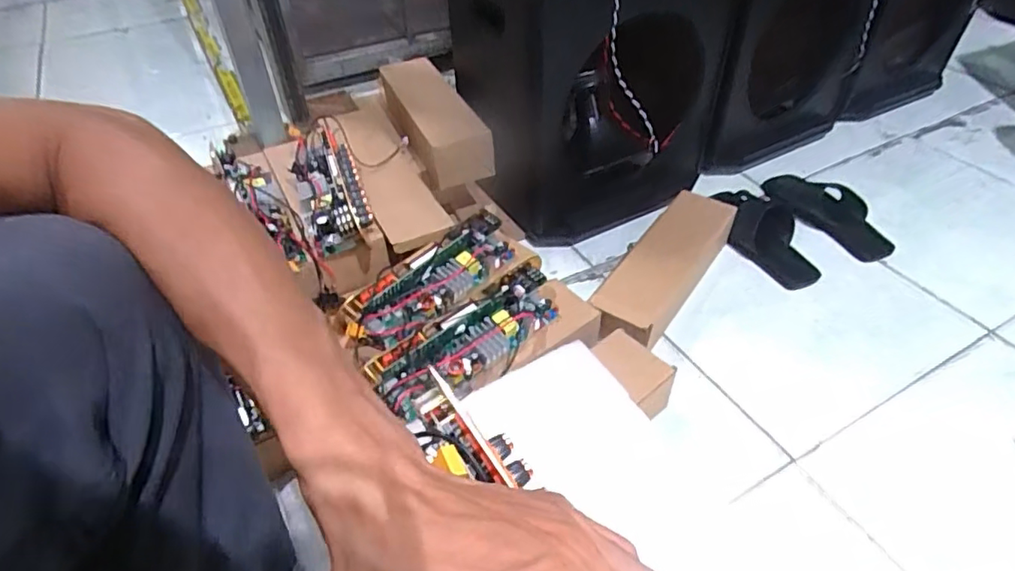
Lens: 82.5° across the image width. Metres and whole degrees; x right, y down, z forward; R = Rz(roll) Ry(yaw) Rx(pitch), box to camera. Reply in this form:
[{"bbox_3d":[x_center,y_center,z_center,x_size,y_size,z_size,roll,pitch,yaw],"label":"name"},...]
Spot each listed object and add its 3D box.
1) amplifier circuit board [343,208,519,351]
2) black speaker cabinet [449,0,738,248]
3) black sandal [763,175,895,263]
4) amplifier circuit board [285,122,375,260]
[{"bbox_3d":[-0.091,-0.012,0.759,0.257,0.036,0.080,-38,98,-28],"label":"amplifier circuit board"},{"bbox_3d":[0.128,-0.496,1.009,0.361,0.613,0.600,-17,47,-15],"label":"black speaker cabinet"},{"bbox_3d":[0.546,-0.121,0.995,0.230,0.053,0.114,41,58,20],"label":"black sandal"},{"bbox_3d":[-0.253,-0.146,0.816,0.090,0.056,0.268,-17,46,-16],"label":"amplifier circuit board"}]

